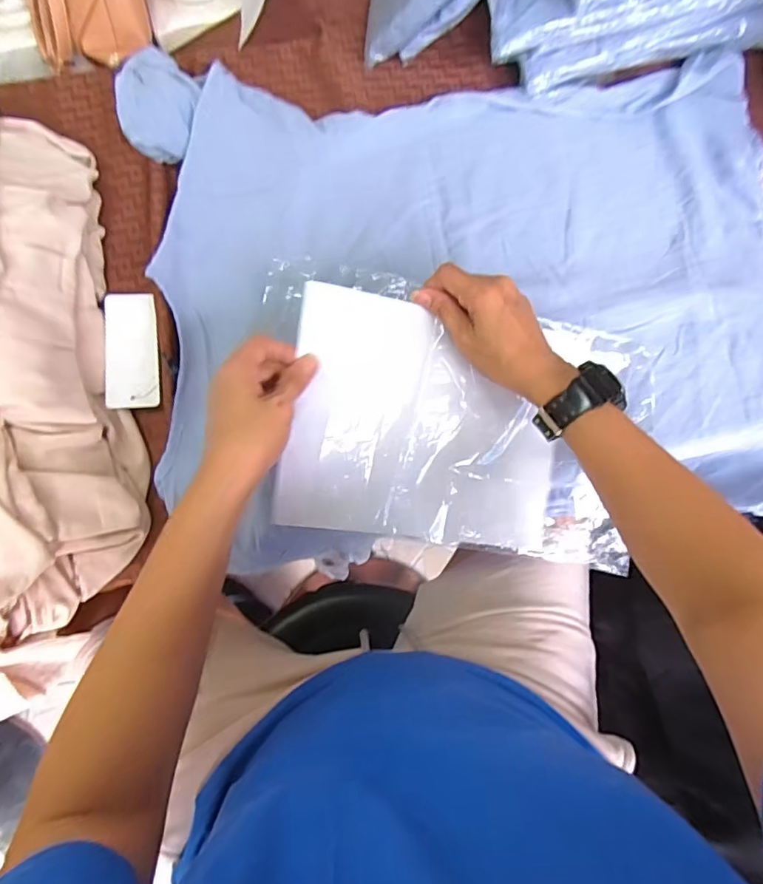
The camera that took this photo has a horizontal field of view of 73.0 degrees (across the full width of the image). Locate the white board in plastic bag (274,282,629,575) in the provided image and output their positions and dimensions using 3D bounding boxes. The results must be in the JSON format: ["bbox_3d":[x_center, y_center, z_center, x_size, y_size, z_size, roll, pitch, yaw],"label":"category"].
[{"bbox_3d":[0.083,-0.004,0.468,0.329,0.014,0.199,10,93,-15],"label":"white board in plastic bag"}]

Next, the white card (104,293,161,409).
[{"bbox_3d":[-0.239,-0.091,0.495,0.046,0.007,0.125,-6,71,-15],"label":"white card"}]

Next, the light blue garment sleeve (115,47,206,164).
[{"bbox_3d":[-0.224,-0.356,0.533,0.073,0.059,0.136,-4,76,-2],"label":"light blue garment sleeve"}]

